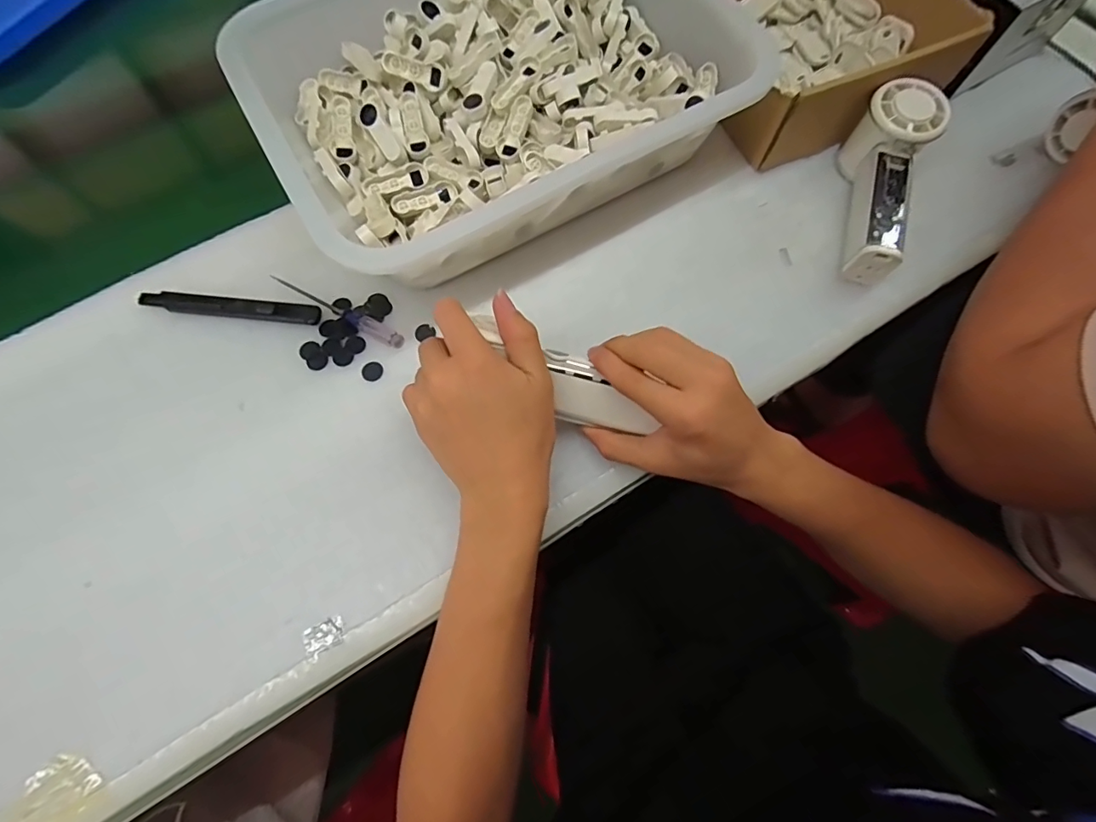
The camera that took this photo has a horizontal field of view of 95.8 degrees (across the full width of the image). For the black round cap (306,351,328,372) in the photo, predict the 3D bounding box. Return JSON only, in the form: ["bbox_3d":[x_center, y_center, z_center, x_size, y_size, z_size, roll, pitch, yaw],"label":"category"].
[{"bbox_3d":[-0.169,-0.037,0.362,0.015,0.004,0.014,0,73,-1],"label":"black round cap"}]

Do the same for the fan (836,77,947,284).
[{"bbox_3d":[0.255,-0.175,0.383,0.049,0.060,0.143,19,71,6],"label":"fan"}]

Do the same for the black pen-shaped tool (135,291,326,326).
[{"bbox_3d":[-0.239,-0.078,0.371,0.134,0.007,0.015,6,70,1],"label":"black pen-shaped tool"}]

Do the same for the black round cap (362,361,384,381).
[{"bbox_3d":[-0.128,-0.029,0.360,0.015,0.004,0.016,0,70,-1],"label":"black round cap"}]

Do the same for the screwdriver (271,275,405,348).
[{"bbox_3d":[-0.158,-0.075,0.370,0.115,0.011,0.012,28,72,9],"label":"screwdriver"}]

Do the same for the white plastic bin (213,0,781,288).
[{"bbox_3d":[-0.050,-0.268,0.396,0.345,0.079,0.273,-28,73,-10],"label":"white plastic bin"}]

